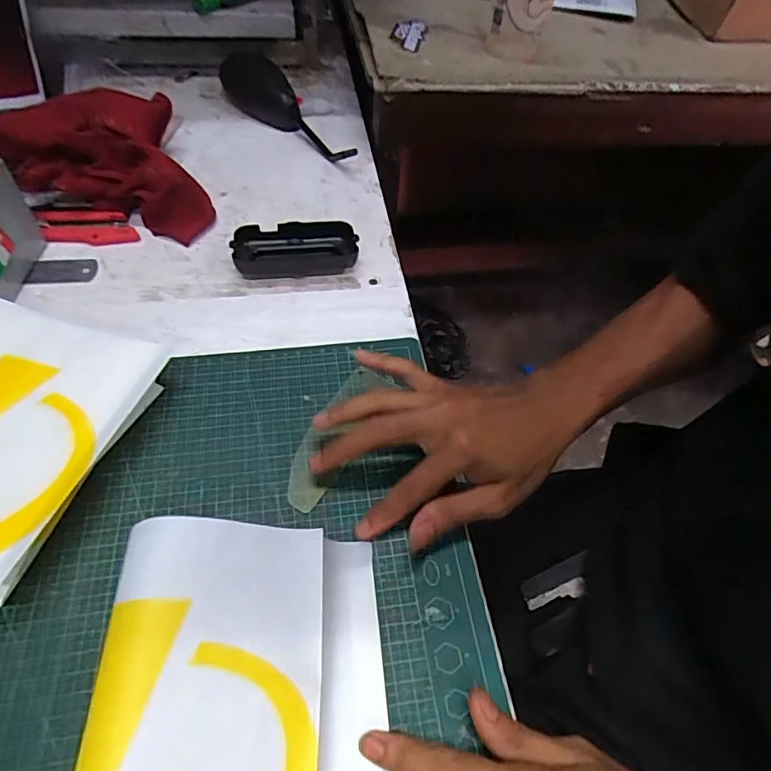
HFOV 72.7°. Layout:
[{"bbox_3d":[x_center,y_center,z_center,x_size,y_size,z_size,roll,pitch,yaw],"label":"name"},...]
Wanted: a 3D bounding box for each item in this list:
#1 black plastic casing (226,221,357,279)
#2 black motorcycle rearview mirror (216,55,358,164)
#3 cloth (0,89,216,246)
[{"bbox_3d":[-0.084,-0.127,0.492,0.109,0.028,0.050,-4,53,-8],"label":"black plastic casing"},{"bbox_3d":[-0.131,-0.347,0.651,0.070,0.027,0.290,-24,58,-21],"label":"black motorcycle rearview mirror"},{"bbox_3d":[-0.279,-0.217,0.511,0.171,0.067,0.193,-20,57,-19],"label":"cloth"}]

